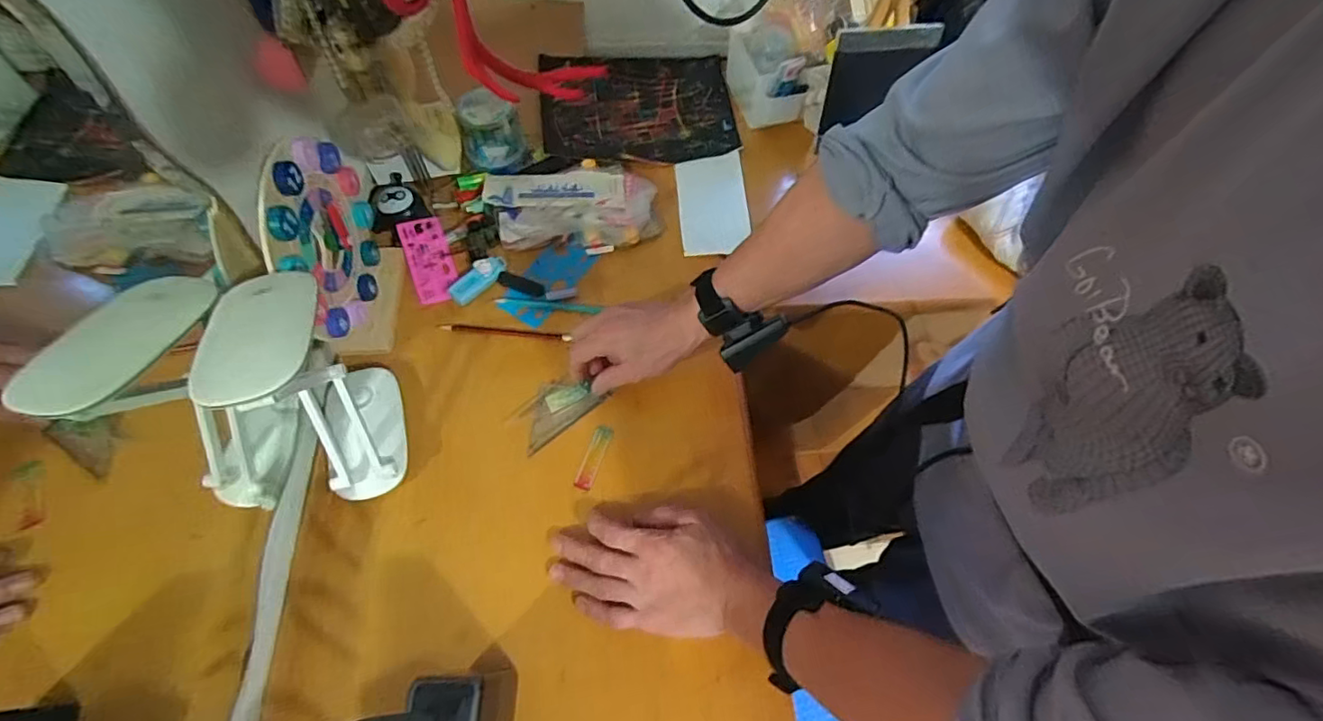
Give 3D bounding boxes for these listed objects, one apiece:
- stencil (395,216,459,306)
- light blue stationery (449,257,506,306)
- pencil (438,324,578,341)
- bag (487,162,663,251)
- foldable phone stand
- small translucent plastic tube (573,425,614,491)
[{"bbox_3d":[-0.275,-0.119,0.661,0.050,0.006,0.106,-18,81,-17],"label":"stencil"},{"bbox_3d":[-0.216,-0.098,0.655,0.028,0.017,0.072,42,68,17],"label":"light blue stationery"},{"bbox_3d":[-0.180,-0.032,0.639,0.147,0.007,0.012,4,65,-1],"label":"pencil"},{"bbox_3d":[-0.110,-0.199,0.702,0.204,0.038,0.128,-7,63,-6],"label":"bag"},{"bbox_3d":[-0.293,0.025,0.480,0.066,0.224,0.144,-18,65,-12],"label":"foldable phone stand"},{"bbox_3d":[-0.070,0.100,0.578,0.019,0.004,0.070,18,64,7],"label":"small translucent plastic tube"}]

